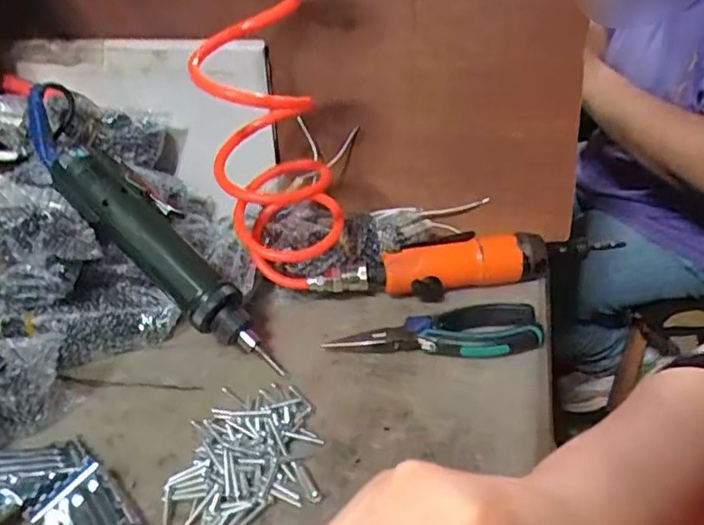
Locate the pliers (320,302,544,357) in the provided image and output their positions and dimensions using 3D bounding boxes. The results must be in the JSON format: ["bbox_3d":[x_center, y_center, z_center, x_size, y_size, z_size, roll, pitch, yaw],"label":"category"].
[{"bbox_3d":[0.061,0.055,0.447,0.152,0.020,0.047,-3,29,2],"label":"pliers"}]

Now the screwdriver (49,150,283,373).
[{"bbox_3d":[-0.140,-0.009,0.455,0.230,0.031,0.042,43,45,10],"label":"screwdriver"}]

